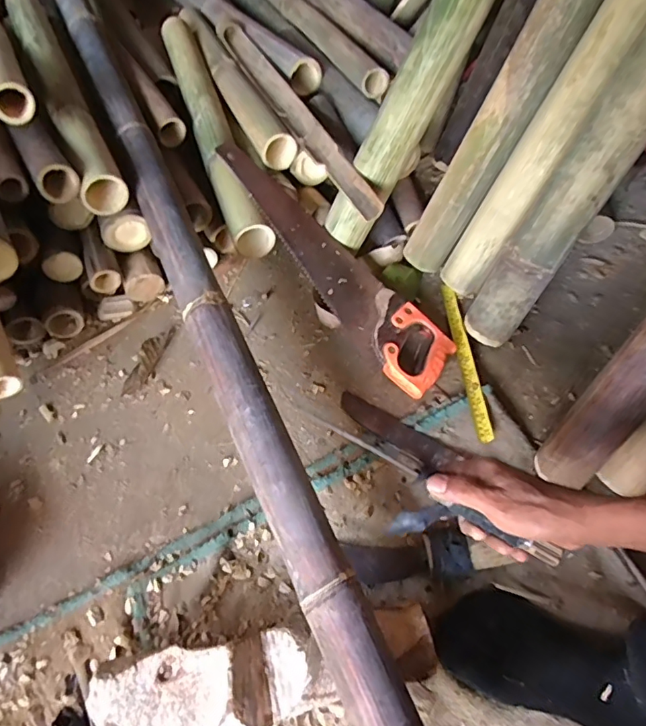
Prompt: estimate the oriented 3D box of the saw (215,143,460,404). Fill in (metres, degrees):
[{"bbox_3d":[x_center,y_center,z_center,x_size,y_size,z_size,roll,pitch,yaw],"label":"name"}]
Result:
[{"bbox_3d":[0.006,-0.166,0.780,0.108,0.022,0.503,-36,77,-22],"label":"saw"}]

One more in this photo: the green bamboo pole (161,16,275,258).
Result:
[{"bbox_3d":[-0.218,-0.457,0.947,0.070,0.088,0.667,-16,58,-11],"label":"green bamboo pole"}]

